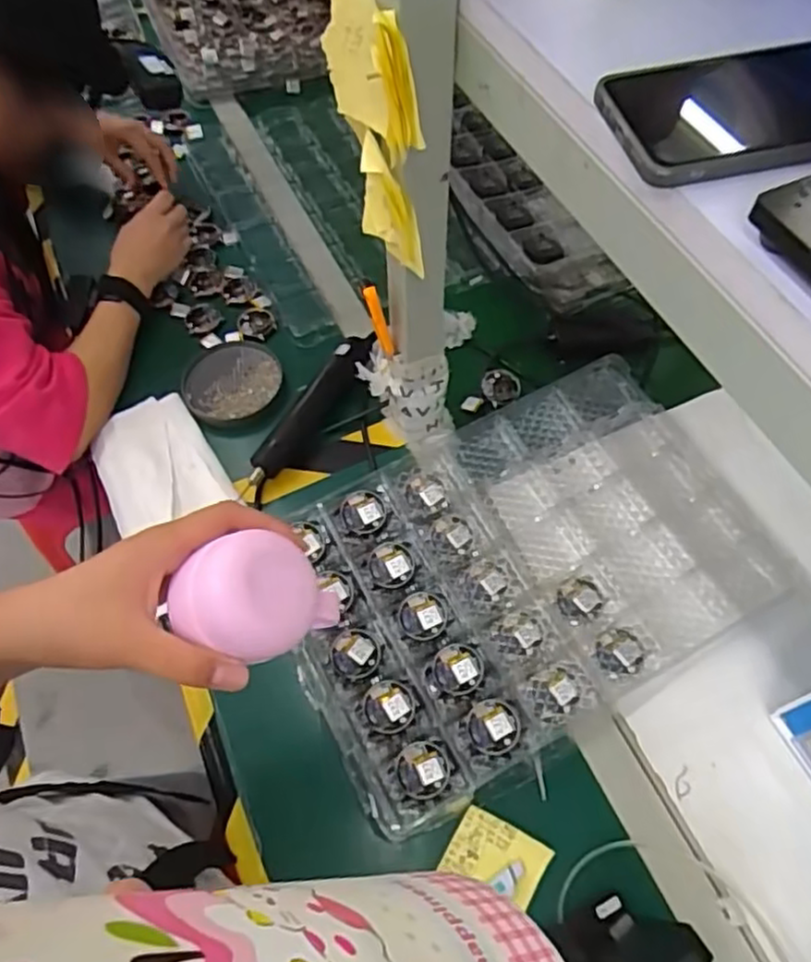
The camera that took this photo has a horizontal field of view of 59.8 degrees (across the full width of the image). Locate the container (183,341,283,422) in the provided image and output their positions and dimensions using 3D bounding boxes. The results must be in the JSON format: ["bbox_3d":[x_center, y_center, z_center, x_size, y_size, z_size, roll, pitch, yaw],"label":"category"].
[{"bbox_3d":[-0.201,-0.117,0.819,0.111,0.009,0.108,-1,61,2],"label":"container"}]

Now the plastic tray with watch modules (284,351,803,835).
[{"bbox_3d":[0.109,0.083,0.678,0.446,0.034,0.307,-26,63,-11],"label":"plastic tray with watch modules"}]

